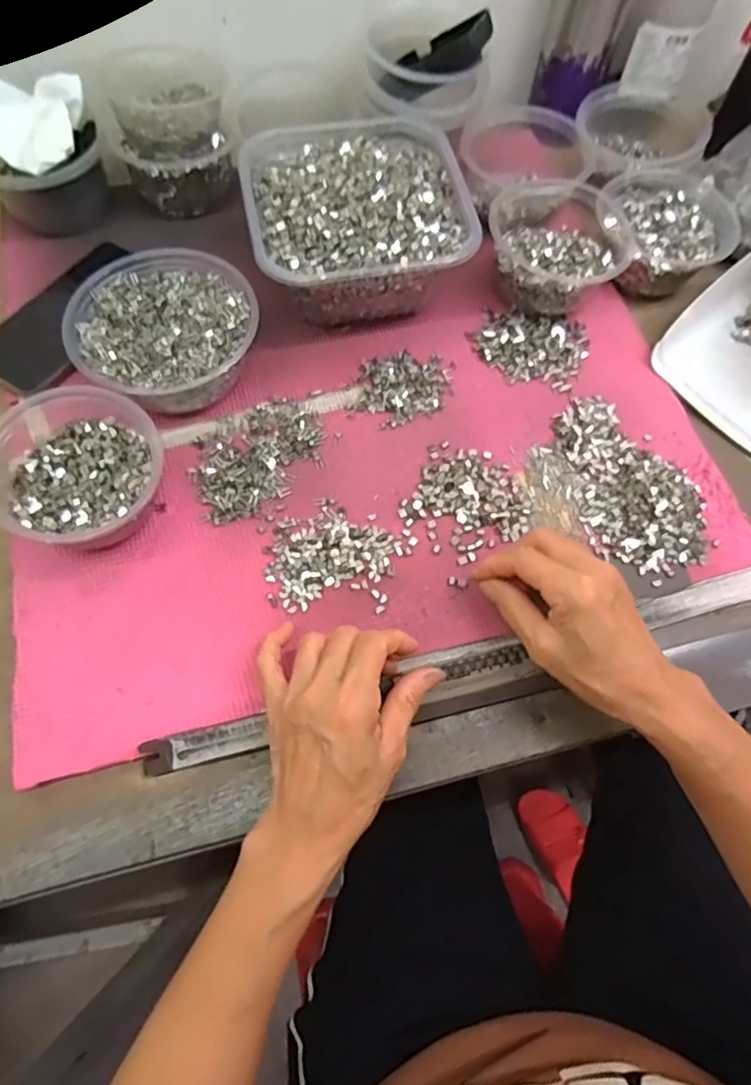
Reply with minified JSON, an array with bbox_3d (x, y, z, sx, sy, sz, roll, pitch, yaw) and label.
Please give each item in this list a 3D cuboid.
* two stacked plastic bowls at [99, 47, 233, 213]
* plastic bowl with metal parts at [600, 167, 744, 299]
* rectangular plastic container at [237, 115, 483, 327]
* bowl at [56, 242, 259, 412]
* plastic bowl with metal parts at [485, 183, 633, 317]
[{"bbox_3d":[-0.180,-0.369,0.540,0.099,0.076,0.110,-14,69,-8],"label":"two stacked plastic bowls"},{"bbox_3d":[0.260,-0.281,0.534,0.114,0.053,0.108,1,68,-2],"label":"plastic bowl with metal parts"},{"bbox_3d":[-0.018,-0.272,0.503,0.170,0.080,0.183,-10,69,-6],"label":"rectangular plastic container"},{"bbox_3d":[-0.160,-0.159,0.464,0.130,0.055,0.128,1,68,-2],"label":"bowl"},{"bbox_3d":[0.152,-0.251,0.512,0.117,0.058,0.116,1,68,-2],"label":"plastic bowl with metal parts"}]

